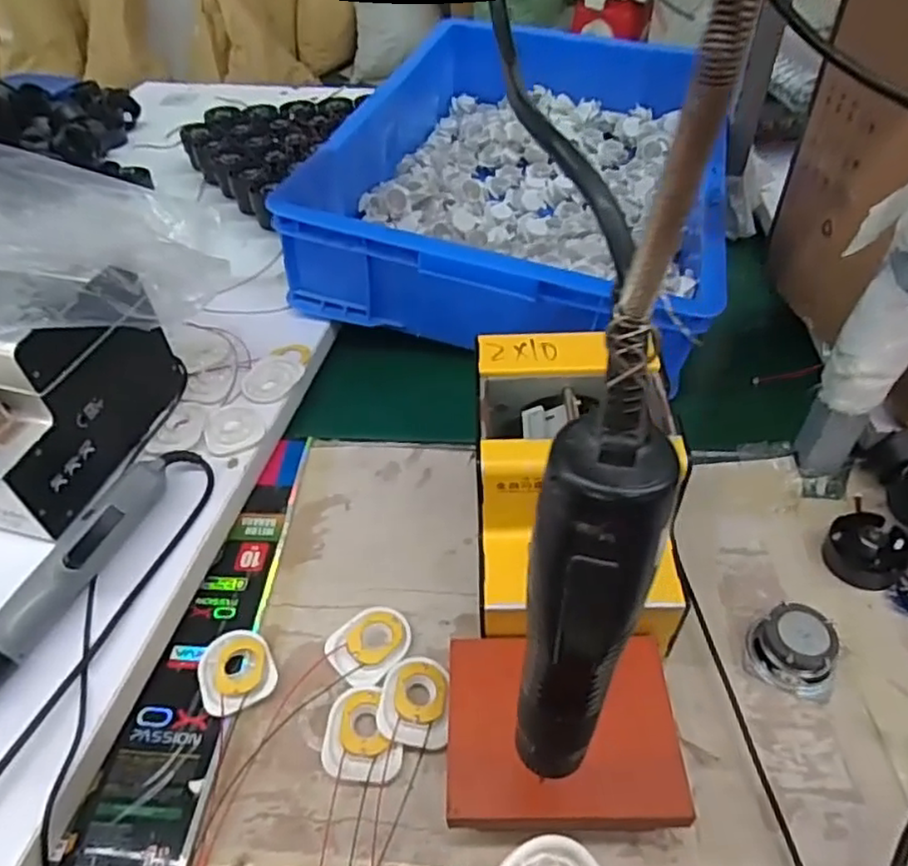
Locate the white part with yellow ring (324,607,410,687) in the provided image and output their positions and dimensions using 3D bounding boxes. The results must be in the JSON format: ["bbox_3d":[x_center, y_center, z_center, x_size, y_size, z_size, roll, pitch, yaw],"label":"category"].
[{"bbox_3d":[-0.061,0.149,0.473,0.053,0.008,0.057,34,57,30],"label":"white part with yellow ring"}]

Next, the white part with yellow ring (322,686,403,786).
[{"bbox_3d":[-0.057,0.191,0.423,0.048,0.009,0.059,0,47,3],"label":"white part with yellow ring"}]

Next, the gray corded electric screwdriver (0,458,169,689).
[{"bbox_3d":[-0.281,0.108,0.459,0.030,0.045,0.231,17,50,18],"label":"gray corded electric screwdriver"}]

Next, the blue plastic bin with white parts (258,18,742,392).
[{"bbox_3d":[0.103,-0.333,0.807,0.410,0.116,0.615,10,48,12],"label":"blue plastic bin with white parts"}]

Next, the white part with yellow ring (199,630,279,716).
[{"bbox_3d":[-0.151,0.161,0.461,0.048,0.010,0.060,-24,50,-18],"label":"white part with yellow ring"}]

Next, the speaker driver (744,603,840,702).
[{"bbox_3d":[0.226,0.143,0.444,0.050,0.031,0.052,-1,47,2],"label":"speaker driver"}]

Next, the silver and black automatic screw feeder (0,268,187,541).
[{"bbox_3d":[-0.326,-0.041,0.517,0.144,0.152,0.183,12,48,14],"label":"silver and black automatic screw feeder"}]

